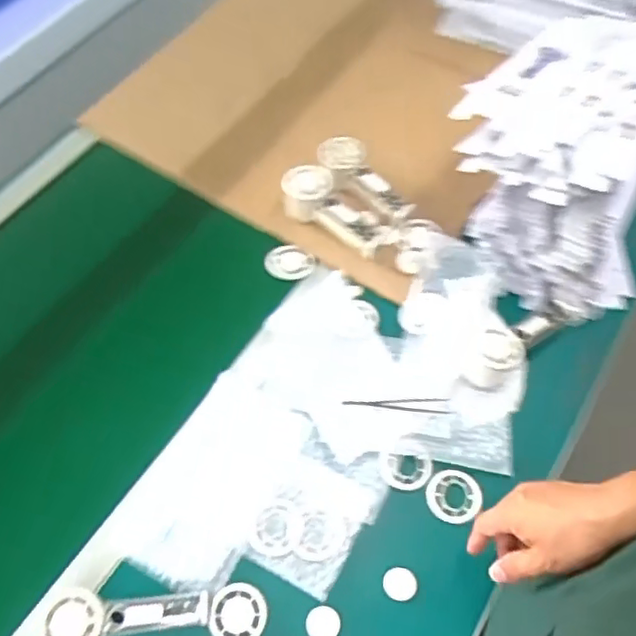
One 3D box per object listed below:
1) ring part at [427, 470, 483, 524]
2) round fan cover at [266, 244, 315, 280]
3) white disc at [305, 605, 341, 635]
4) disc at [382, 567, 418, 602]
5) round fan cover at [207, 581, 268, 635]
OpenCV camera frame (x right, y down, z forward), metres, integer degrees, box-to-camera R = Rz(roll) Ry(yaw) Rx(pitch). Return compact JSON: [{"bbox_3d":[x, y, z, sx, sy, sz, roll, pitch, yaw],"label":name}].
[{"bbox_3d":[0.153,0.199,0.674,0.060,0.005,0.056,7,63,3],"label":"ring part"},{"bbox_3d":[-0.038,-0.077,0.820,0.065,0.013,0.048,-1,63,-1],"label":"round fan cover"},{"bbox_3d":[0.005,0.312,0.614,0.035,0.004,0.032,0,62,-1],"label":"white disc"},{"bbox_3d":[0.085,0.278,0.630,0.035,0.007,0.030,8,63,3],"label":"disc"},{"bbox_3d":[-0.081,0.303,0.616,0.058,0.004,0.058,0,62,-1],"label":"round fan cover"}]

